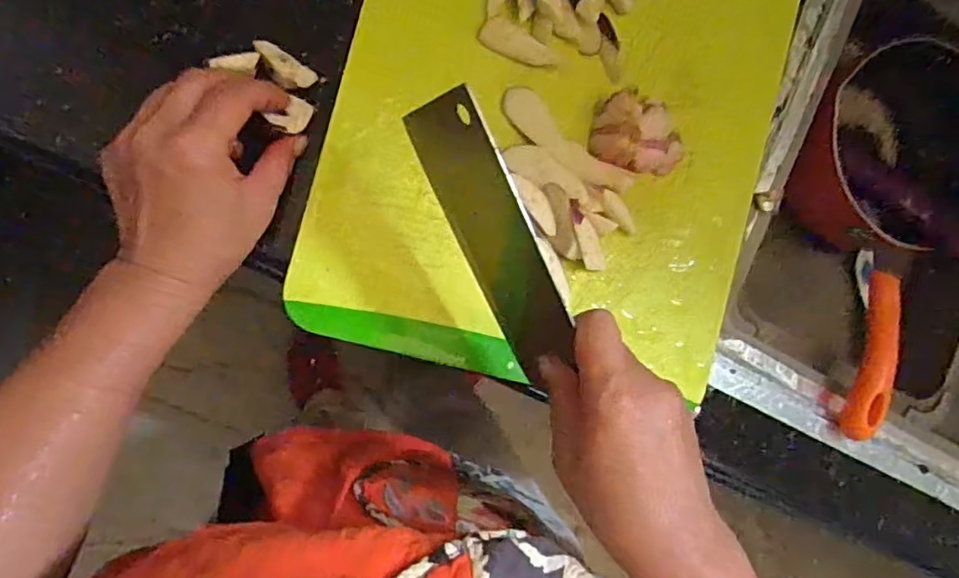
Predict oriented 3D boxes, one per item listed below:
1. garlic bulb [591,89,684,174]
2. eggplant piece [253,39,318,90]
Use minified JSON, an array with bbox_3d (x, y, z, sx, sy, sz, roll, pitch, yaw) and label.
[{"bbox_3d":[0.108,-0.101,0.383,0.065,0.036,0.047,6,92,-8],"label":"garlic bulb"},{"bbox_3d":[-0.115,-0.129,0.342,0.036,0.010,0.017,33,88,-8],"label":"eggplant piece"}]

